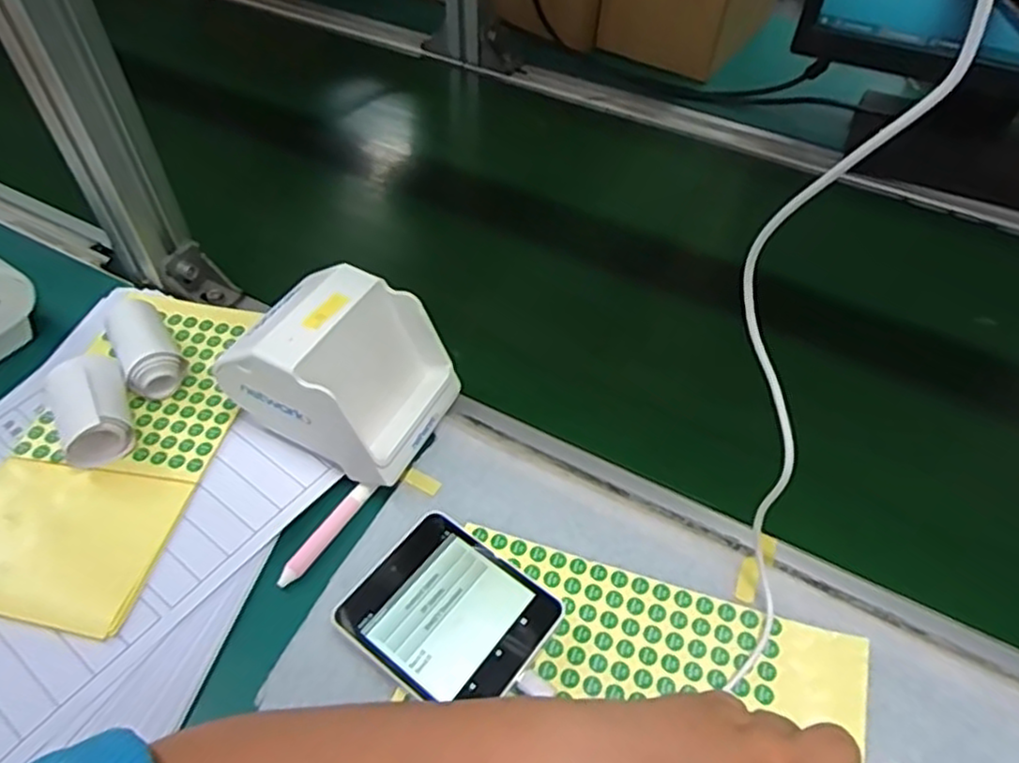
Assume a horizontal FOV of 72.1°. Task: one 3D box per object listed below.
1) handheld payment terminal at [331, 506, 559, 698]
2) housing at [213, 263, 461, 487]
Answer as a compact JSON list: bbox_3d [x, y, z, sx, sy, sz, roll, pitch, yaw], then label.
[{"bbox_3d":[-0.032,0.125,0.374,0.096,0.017,0.083,33,57,21],"label":"handheld payment terminal"},{"bbox_3d":[-0.102,-0.008,0.431,0.117,0.089,0.100,22,53,13],"label":"housing"}]

